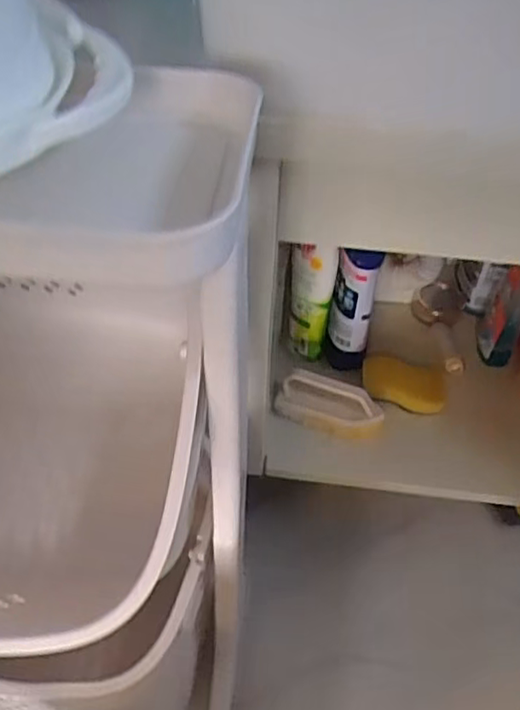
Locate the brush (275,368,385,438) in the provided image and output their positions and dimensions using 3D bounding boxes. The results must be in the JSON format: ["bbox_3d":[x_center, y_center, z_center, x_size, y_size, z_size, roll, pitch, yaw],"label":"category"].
[{"bbox_3d":[0.092,0.064,0.806,0.134,0.066,0.040,14,46,13],"label":"brush"}]

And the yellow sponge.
[{"bbox_3d":[0.196,0.037,0.856,0.110,0.026,0.079,8,45,7],"label":"yellow sponge"}]

